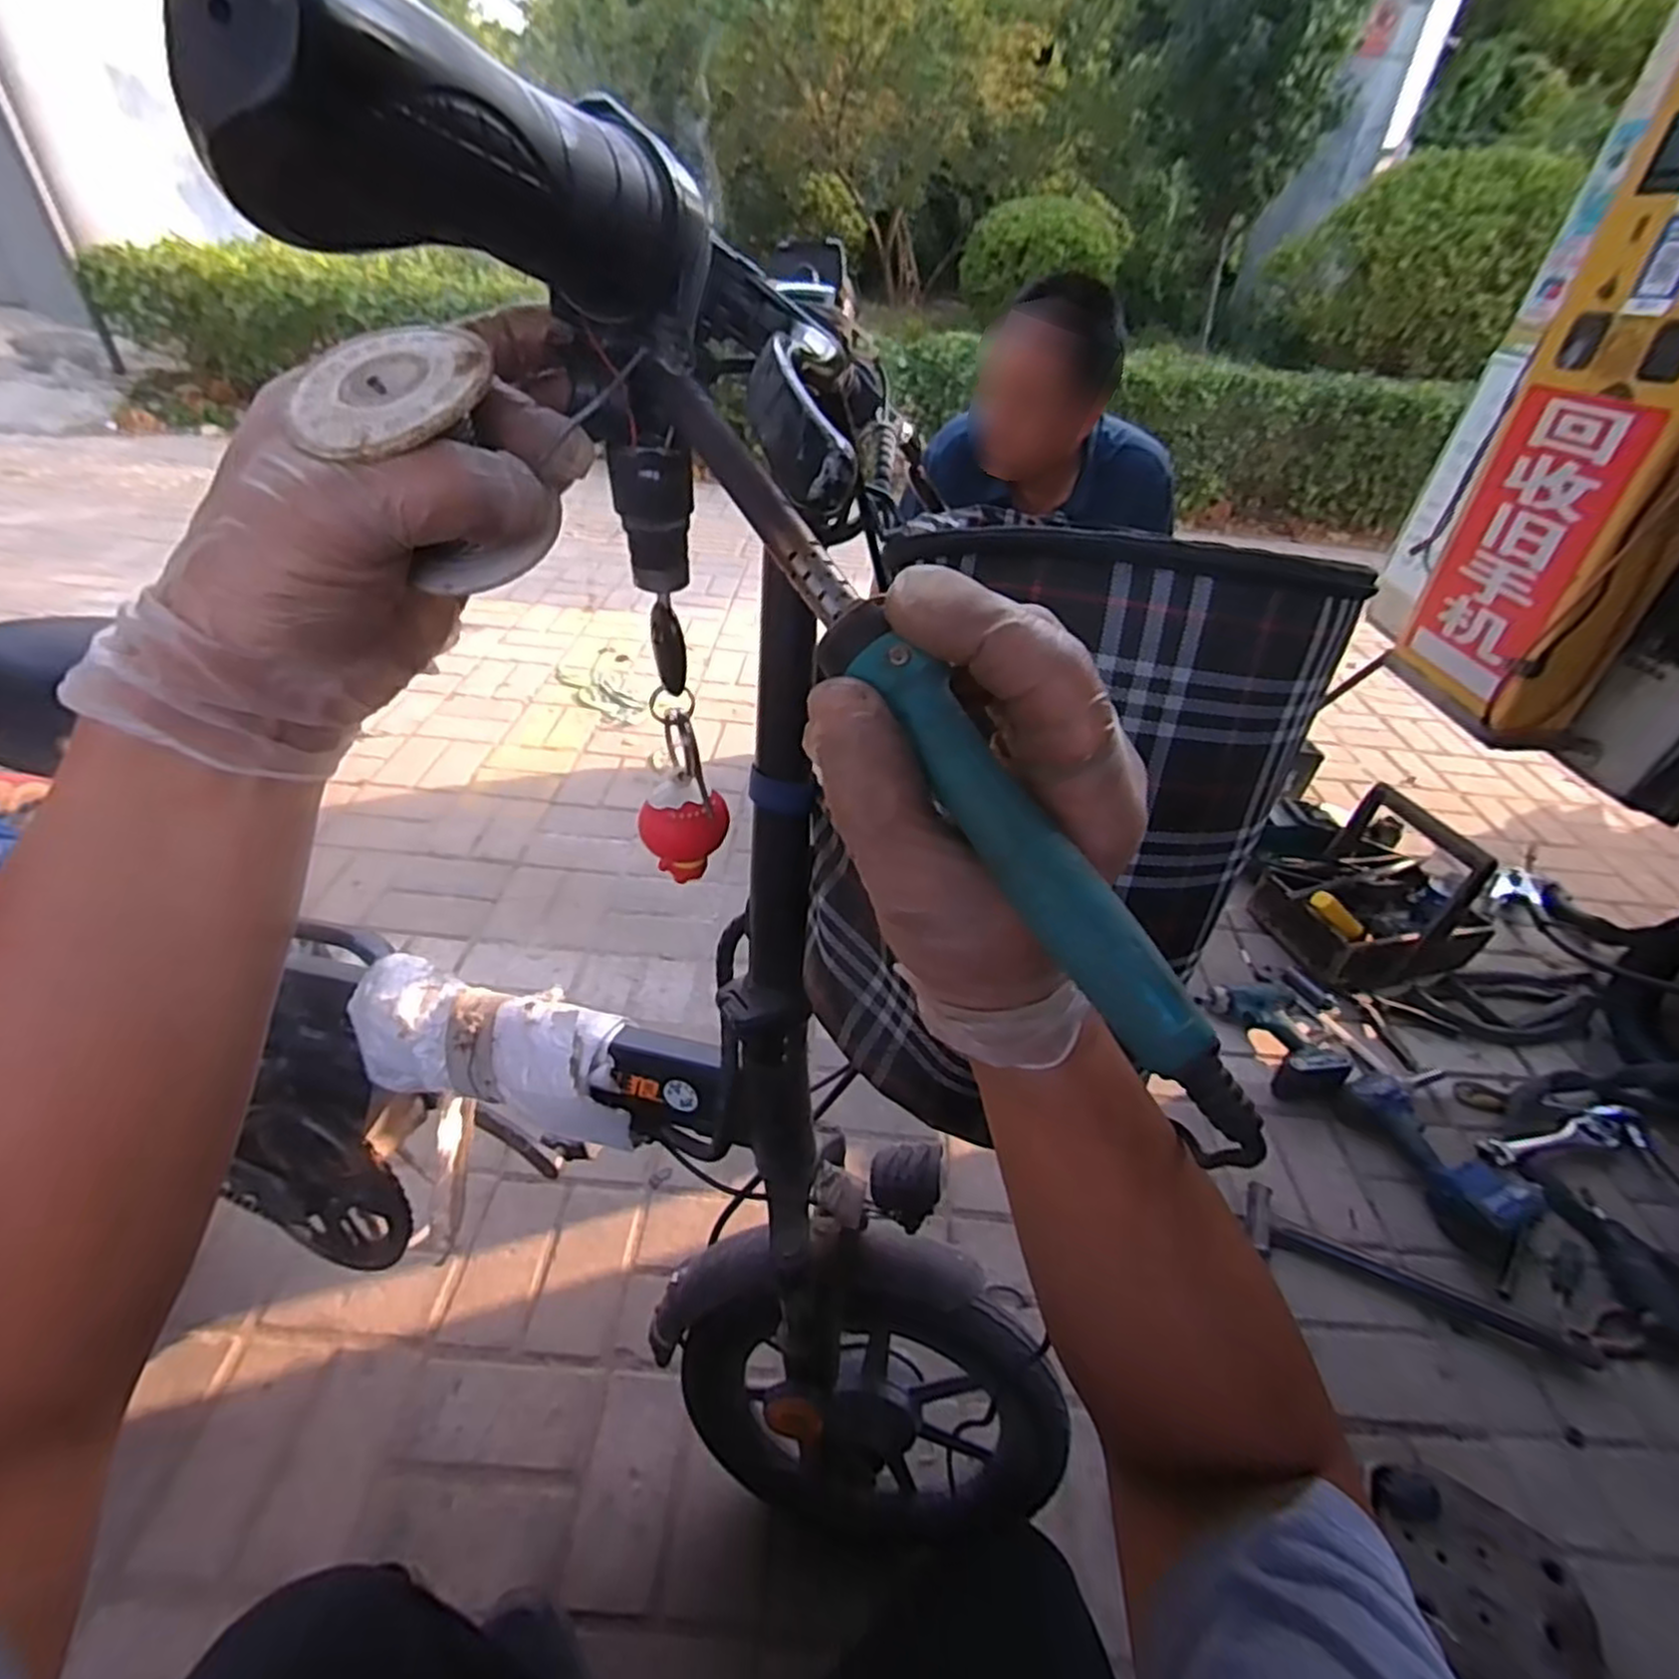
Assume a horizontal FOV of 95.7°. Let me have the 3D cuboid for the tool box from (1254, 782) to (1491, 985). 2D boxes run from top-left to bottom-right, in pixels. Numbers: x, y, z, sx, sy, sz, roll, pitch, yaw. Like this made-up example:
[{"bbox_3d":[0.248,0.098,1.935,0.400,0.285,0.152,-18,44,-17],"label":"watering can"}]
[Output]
[{"bbox_3d":[0.980,0.085,1.361,0.319,0.275,0.273,-9,41,-18],"label":"tool box"}]

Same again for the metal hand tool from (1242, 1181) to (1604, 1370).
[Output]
[{"bbox_3d":[0.749,0.576,0.991,0.420,0.027,0.093,18,40,15],"label":"metal hand tool"}]

